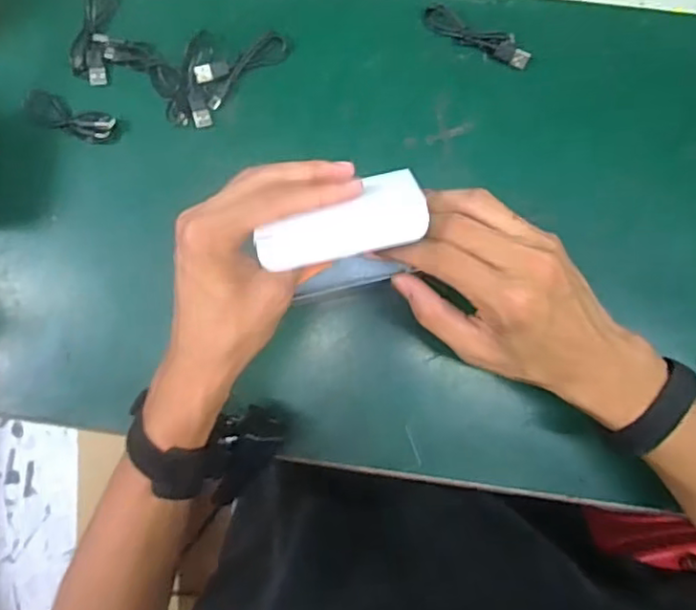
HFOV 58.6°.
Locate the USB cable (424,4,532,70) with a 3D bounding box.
[{"bbox_3d":[0.103,-0.215,0.496,0.090,0.008,0.020,25,89,2],"label":"USB cable"}]

